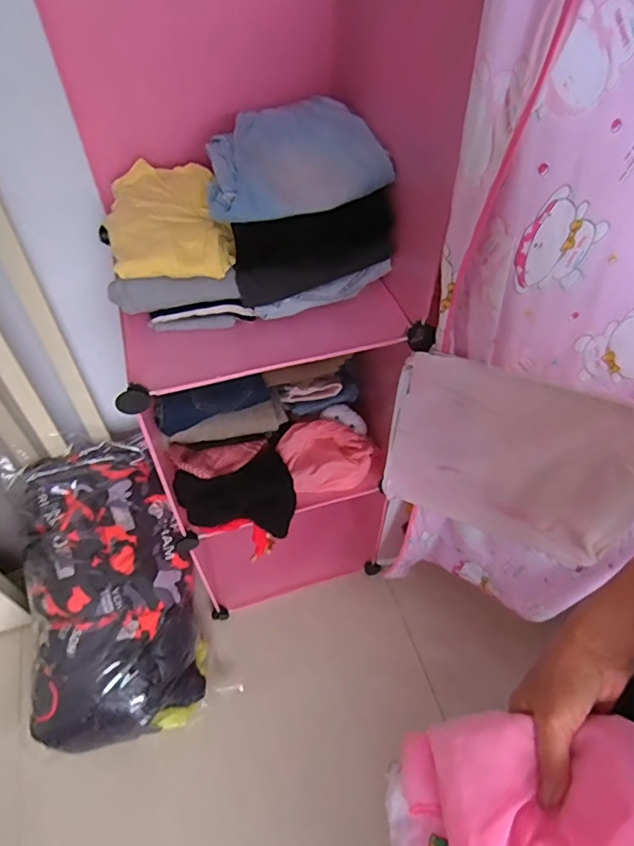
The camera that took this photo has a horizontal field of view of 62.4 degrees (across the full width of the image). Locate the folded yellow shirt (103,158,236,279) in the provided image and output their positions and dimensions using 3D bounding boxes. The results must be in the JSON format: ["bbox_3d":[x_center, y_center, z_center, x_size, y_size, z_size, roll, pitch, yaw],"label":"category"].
[{"bbox_3d":[-0.193,-0.261,0.671,0.142,0.052,0.193,-14,53,-12],"label":"folded yellow shirt"}]

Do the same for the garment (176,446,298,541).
[{"bbox_3d":[-0.133,0.116,0.884,0.188,0.092,0.108,1,51,1],"label":"garment"}]

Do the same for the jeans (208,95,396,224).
[{"bbox_3d":[-0.038,-0.332,0.649,0.212,0.051,0.195,-14,53,-11],"label":"jeans"}]

